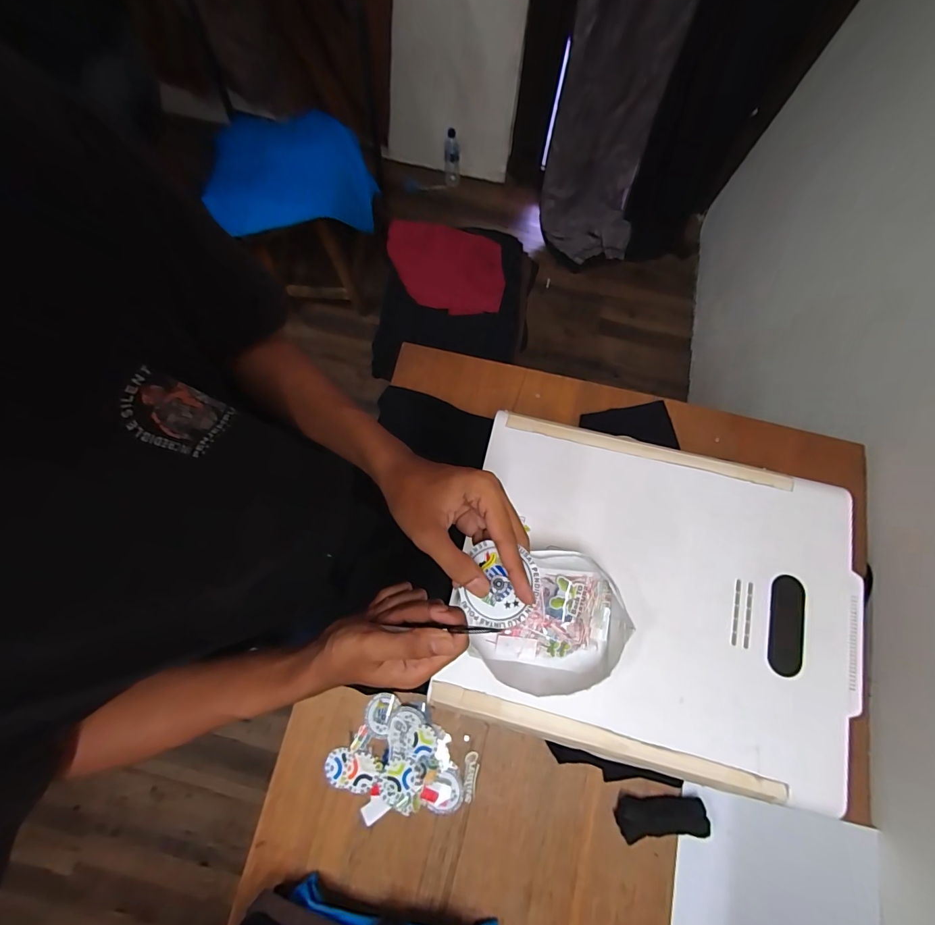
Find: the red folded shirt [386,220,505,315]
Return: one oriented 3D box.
[{"bbox_3d":[-0.053,-0.494,1.034,0.292,0.067,0.219,-1,77,0],"label":"red folded shirt"}]

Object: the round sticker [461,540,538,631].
[{"bbox_3d":[0.024,0.095,0.307,0.057,0.005,0.060,7,78,23],"label":"round sticker"}]

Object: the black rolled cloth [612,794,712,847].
[{"bbox_3d":[0.283,0.519,0.597,0.126,0.028,0.047,-1,77,0],"label":"black rolled cloth"}]

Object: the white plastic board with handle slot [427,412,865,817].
[{"bbox_3d":[0.244,0.167,0.526,0.490,0.031,0.395,13,77,3],"label":"white plastic board with handle slot"}]

